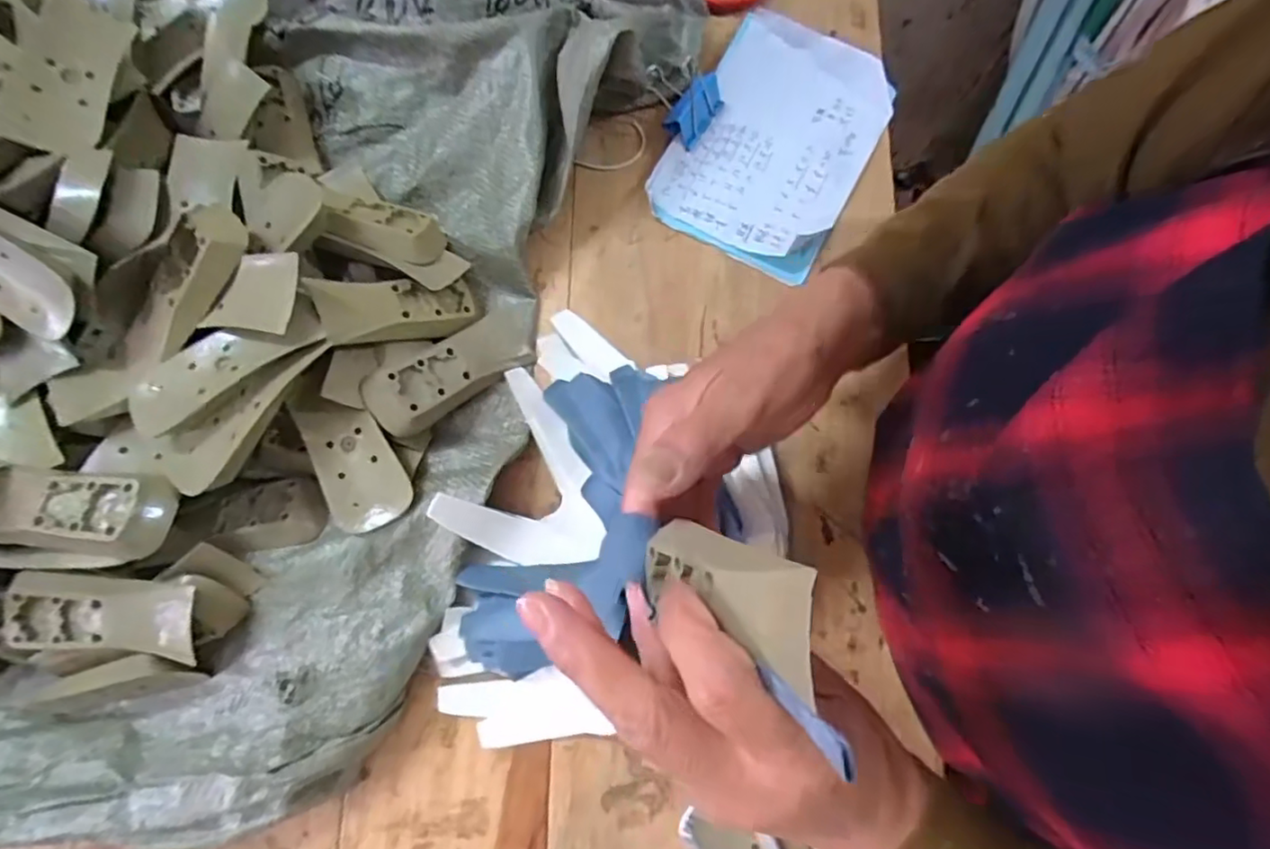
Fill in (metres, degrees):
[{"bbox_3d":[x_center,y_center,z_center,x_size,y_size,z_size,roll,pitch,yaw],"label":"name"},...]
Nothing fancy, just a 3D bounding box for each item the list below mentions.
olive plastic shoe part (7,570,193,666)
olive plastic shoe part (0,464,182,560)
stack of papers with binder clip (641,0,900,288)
[{"bbox_3d":[-0.285,0.102,0.325,0.090,0.018,0.040,8,77,1],"label":"olive plastic shoe part"},{"bbox_3d":[-0.301,0.044,0.318,0.105,0.020,0.042,6,77,0],"label":"olive plastic shoe part"},{"bbox_3d":[0.095,-0.220,0.447,0.157,0.030,0.190,28,79,6],"label":"stack of papers with binder clip"}]

